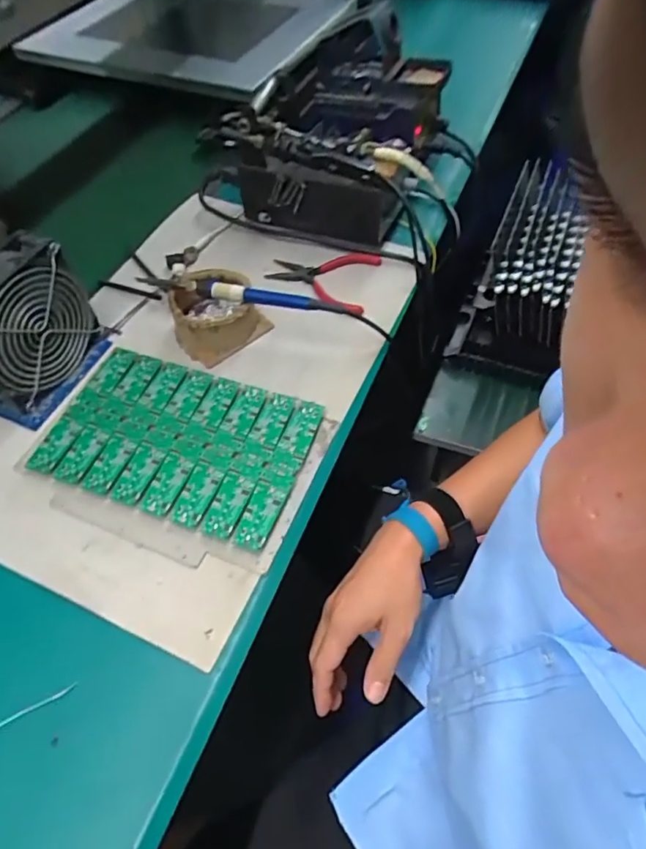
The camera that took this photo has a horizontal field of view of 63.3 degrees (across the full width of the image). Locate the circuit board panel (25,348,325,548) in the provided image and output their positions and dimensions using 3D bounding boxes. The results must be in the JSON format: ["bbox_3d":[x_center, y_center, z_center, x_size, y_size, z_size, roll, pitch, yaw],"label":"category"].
[{"bbox_3d":[-0.129,0.012,0.477,0.226,0.015,0.147,18,58,11],"label":"circuit board panel"}]

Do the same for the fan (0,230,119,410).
[{"bbox_3d":[-0.274,-0.093,0.481,0.053,0.117,0.124,25,60,15],"label":"fan"}]

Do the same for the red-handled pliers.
[{"bbox_3d":[-0.004,-0.164,0.581,0.117,0.013,0.096,14,57,9],"label":"red-handled pliers"}]

